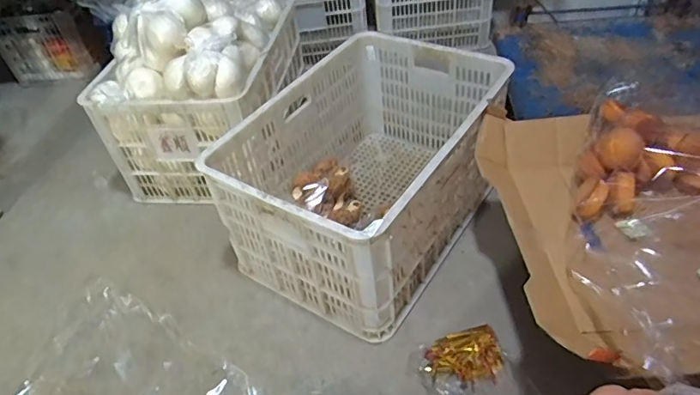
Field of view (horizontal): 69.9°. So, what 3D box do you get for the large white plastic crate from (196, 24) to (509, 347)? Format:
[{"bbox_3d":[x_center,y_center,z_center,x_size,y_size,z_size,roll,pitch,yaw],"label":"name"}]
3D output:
[{"bbox_3d":[0.050,-0.079,1.152,0.430,0.321,0.659,19,49,26],"label":"large white plastic crate"}]

